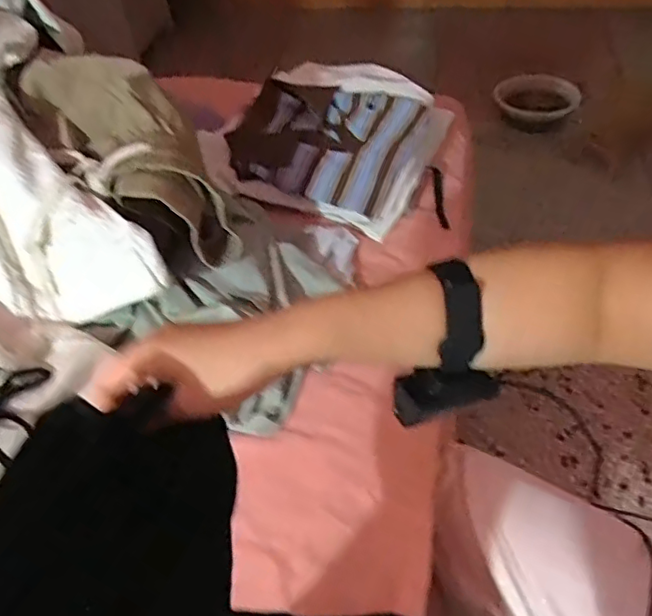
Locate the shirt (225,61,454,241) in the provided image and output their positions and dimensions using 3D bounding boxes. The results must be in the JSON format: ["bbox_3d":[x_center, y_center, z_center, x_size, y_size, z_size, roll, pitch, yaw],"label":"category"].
[{"bbox_3d":[0.026,-0.263,0.882,0.265,0.120,0.255,18,50,20],"label":"shirt"}]

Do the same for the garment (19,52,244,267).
[{"bbox_3d":[-0.229,-0.172,0.663,0.298,0.127,0.114,40,58,8],"label":"garment"}]

